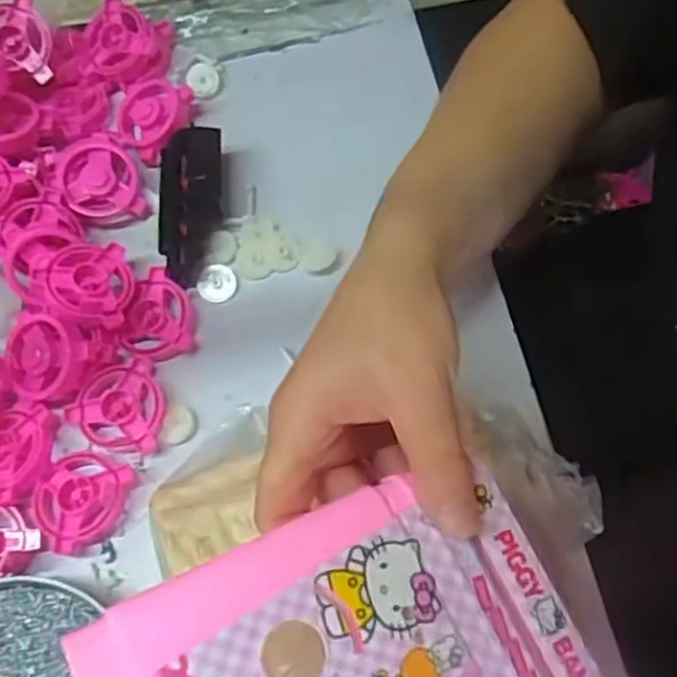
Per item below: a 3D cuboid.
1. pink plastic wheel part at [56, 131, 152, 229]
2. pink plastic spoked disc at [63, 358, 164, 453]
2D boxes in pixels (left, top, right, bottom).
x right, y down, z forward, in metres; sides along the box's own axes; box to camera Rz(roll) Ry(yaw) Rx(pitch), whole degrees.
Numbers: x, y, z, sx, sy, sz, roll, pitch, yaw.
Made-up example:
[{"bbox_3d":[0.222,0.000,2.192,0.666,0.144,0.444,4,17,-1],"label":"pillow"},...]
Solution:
[{"bbox_3d":[-0.148,-0.097,0.448,0.045,0.028,0.049,-25,71,-8],"label":"pink plastic wheel part"},{"bbox_3d":[-0.125,0.036,0.405,0.053,0.013,0.052,-1,69,1],"label":"pink plastic spoked disc"}]

